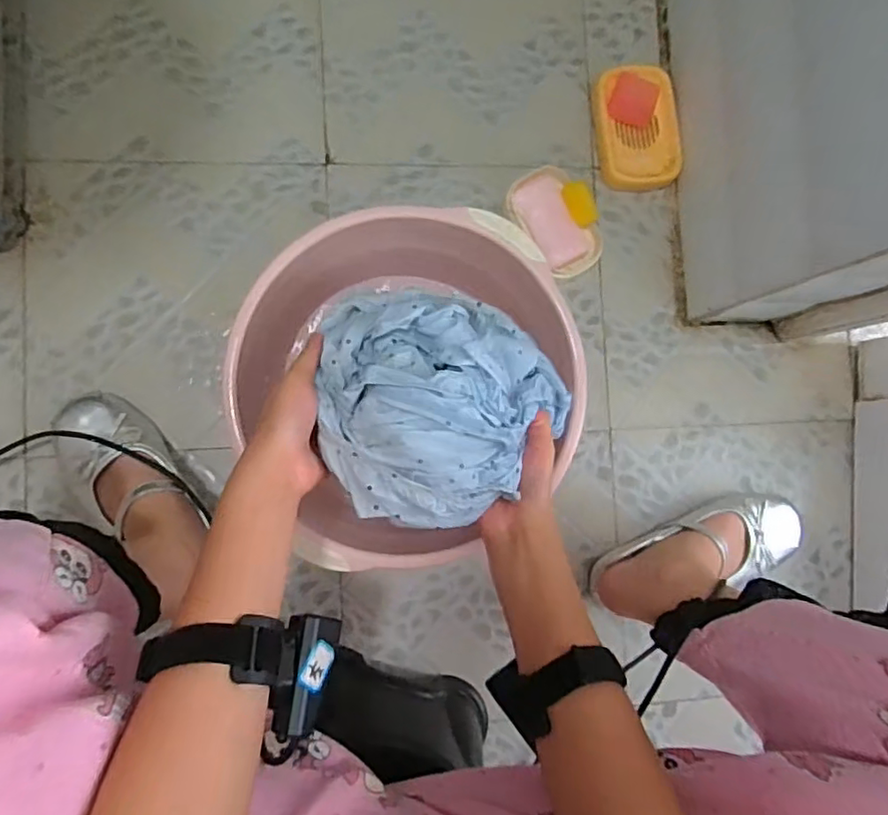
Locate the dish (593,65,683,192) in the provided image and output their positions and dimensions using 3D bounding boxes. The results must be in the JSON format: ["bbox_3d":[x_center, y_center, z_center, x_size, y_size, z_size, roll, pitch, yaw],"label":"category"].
[{"bbox_3d":[0.217,-0.316,0.673,0.090,0.029,0.137,-4,88,-7],"label":"dish"}]

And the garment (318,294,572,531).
[{"bbox_3d":[0.007,-0.004,0.456,0.192,0.107,0.175,-2,88,-7],"label":"garment"}]

